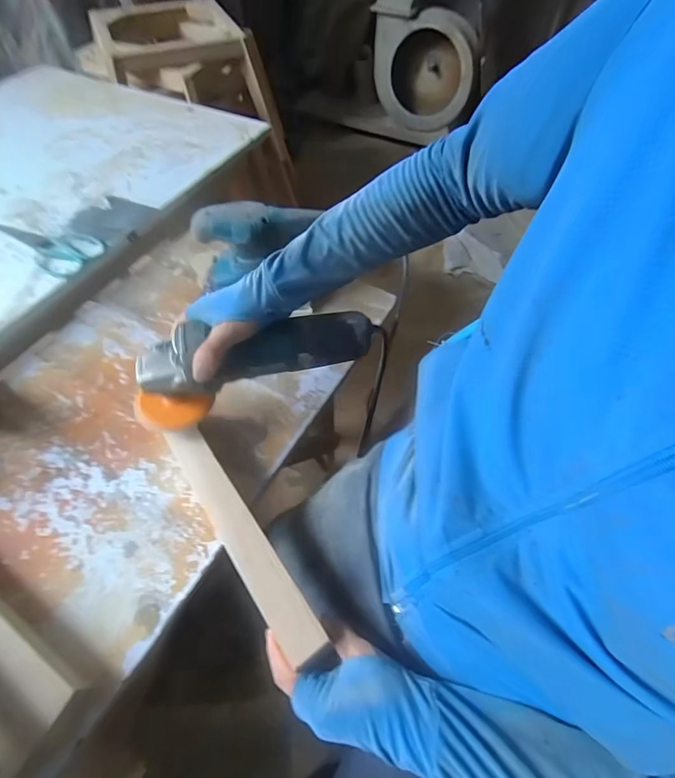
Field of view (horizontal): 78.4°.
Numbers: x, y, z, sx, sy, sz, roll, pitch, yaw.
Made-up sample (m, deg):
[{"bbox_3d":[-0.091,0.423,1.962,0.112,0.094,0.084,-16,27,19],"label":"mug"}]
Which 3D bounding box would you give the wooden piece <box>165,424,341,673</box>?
[{"bbox_3d":[-0.103,0.150,0.435,0.041,0.022,0.285,-31,60,-21],"label":"wooden piece"}]

